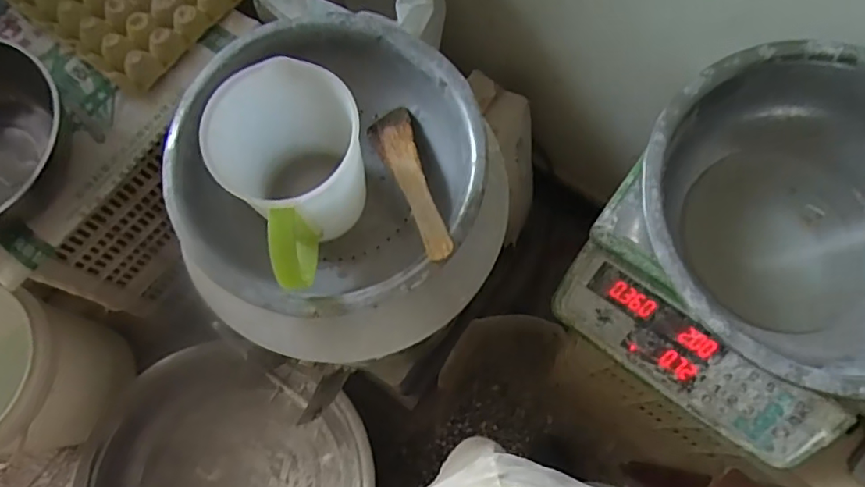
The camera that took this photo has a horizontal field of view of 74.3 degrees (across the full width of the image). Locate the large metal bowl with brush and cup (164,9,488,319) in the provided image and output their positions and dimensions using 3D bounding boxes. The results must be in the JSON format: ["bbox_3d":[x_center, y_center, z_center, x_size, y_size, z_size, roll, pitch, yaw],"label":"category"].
[{"bbox_3d":[-0.100,-0.085,0.549,0.292,0.169,0.291,-1,72,2],"label":"large metal bowl with brush and cup"}]

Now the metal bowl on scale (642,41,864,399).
[{"bbox_3d":[0.353,-0.021,0.567,0.294,0.120,0.322,-1,72,2],"label":"metal bowl on scale"}]

